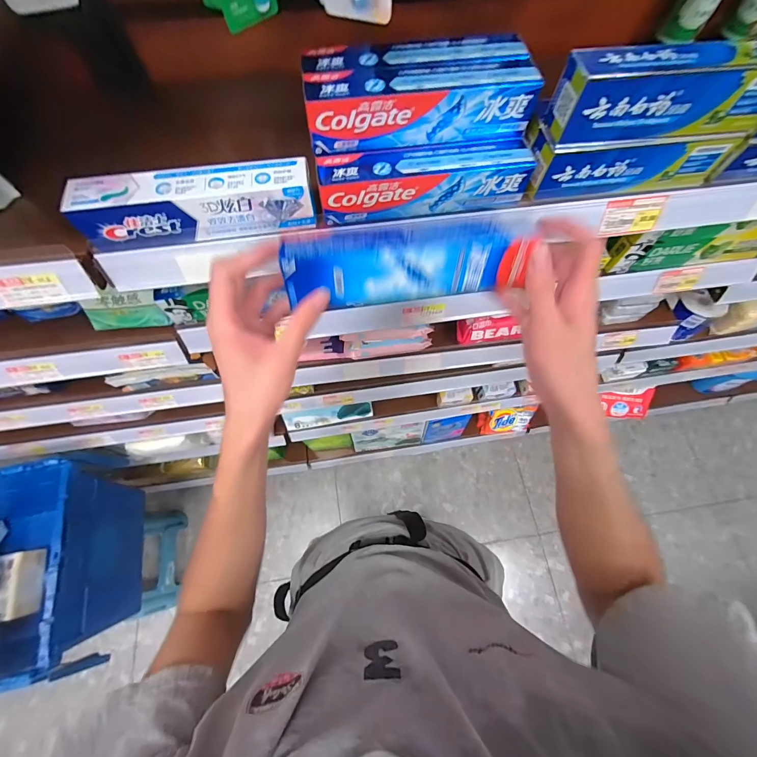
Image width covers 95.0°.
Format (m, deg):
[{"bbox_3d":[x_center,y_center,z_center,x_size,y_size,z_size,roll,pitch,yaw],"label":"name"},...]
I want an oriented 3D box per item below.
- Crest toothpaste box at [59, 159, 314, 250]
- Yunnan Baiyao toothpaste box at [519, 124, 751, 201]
[{"bbox_3d":[-0.173,-0.168,0.334,0.214,0.044,0.042,-8,69,-4],"label":"Crest toothpaste box"},{"bbox_3d":[0.254,-0.222,0.354,0.195,0.052,0.039,-4,69,-2],"label":"Yunnan Baiyao toothpaste box"}]

